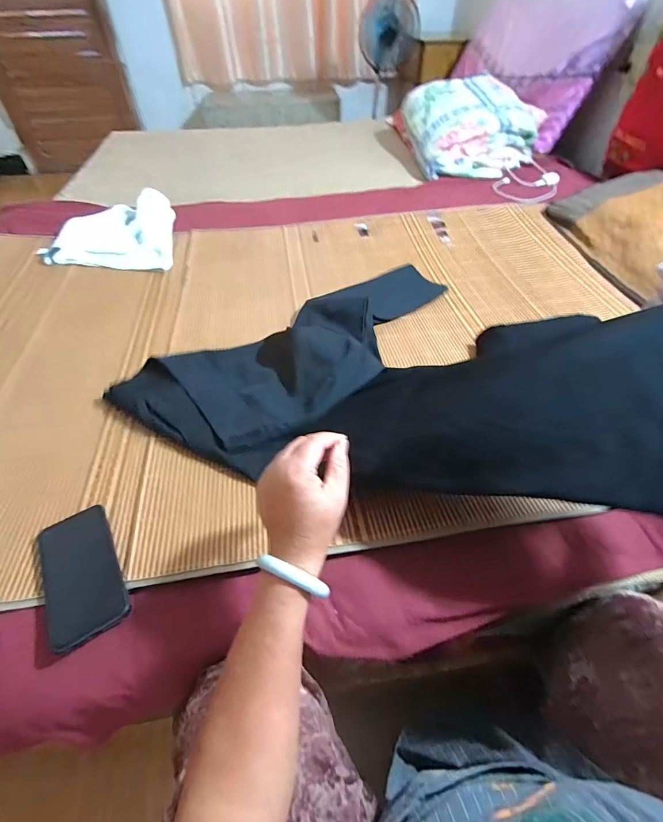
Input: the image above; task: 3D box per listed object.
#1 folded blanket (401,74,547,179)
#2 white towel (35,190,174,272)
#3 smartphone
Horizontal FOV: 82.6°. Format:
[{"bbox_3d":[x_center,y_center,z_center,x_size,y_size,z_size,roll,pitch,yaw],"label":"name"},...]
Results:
[{"bbox_3d":[0.532,-1.057,1.405,0.453,0.206,0.411,-8,49,-6],"label":"folded blanket"},{"bbox_3d":[-0.541,-0.485,1.000,0.291,0.062,0.312,4,50,3],"label":"white towel"},{"bbox_3d":[-0.294,0.187,0.443,0.076,0.010,0.154,-22,54,-26],"label":"smartphone"}]

